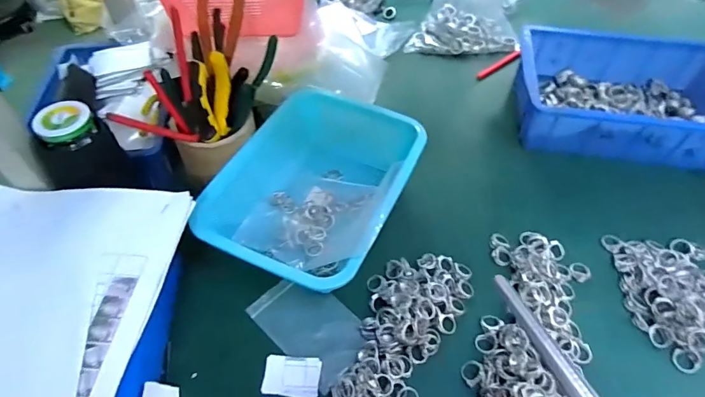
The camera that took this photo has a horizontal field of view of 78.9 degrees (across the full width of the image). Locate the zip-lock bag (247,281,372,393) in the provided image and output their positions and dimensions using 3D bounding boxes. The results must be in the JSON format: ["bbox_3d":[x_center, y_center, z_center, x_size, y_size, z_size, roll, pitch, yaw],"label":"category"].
[{"bbox_3d":[-0.044,0.135,0.458,0.123,0.008,0.080,38,60,26],"label":"zip-lock bag"}]

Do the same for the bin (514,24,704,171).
[{"bbox_3d":[0.397,-0.149,0.629,0.302,0.079,0.216,12,52,9],"label":"bin"}]

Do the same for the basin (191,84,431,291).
[{"bbox_3d":[-0.042,-0.018,0.532,0.197,0.073,0.281,21,54,16],"label":"basin"}]

